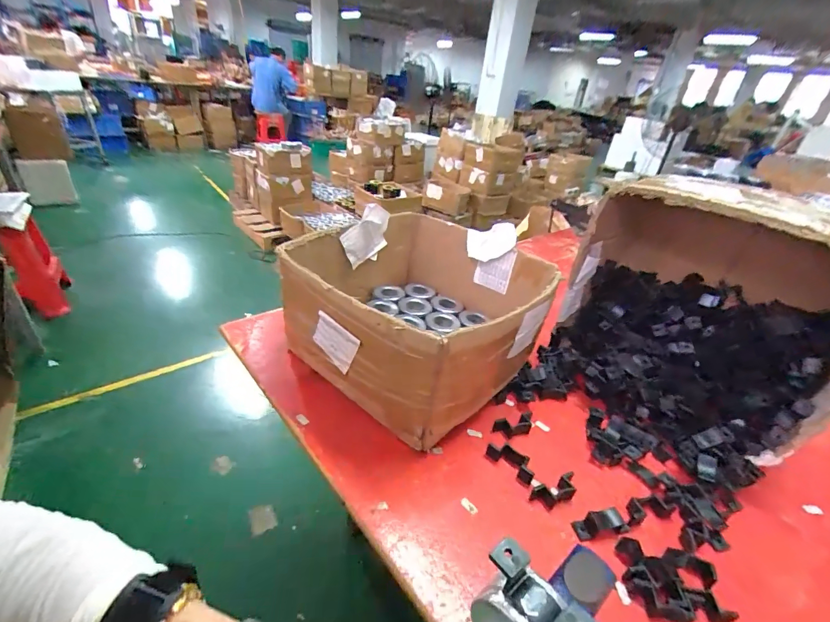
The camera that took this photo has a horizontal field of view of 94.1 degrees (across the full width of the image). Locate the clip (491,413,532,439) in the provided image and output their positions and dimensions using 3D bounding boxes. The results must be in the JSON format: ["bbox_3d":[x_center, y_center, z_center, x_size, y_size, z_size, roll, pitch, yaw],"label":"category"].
[{"bbox_3d":[0.138,0.161,0.542,0.059,0.024,0.026,-10,33,-1],"label":"clip"}]

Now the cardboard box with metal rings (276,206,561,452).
[{"bbox_3d":[-0.006,-0.009,0.637,0.386,0.187,0.355,29,38,32],"label":"cardboard box with metal rings"}]

